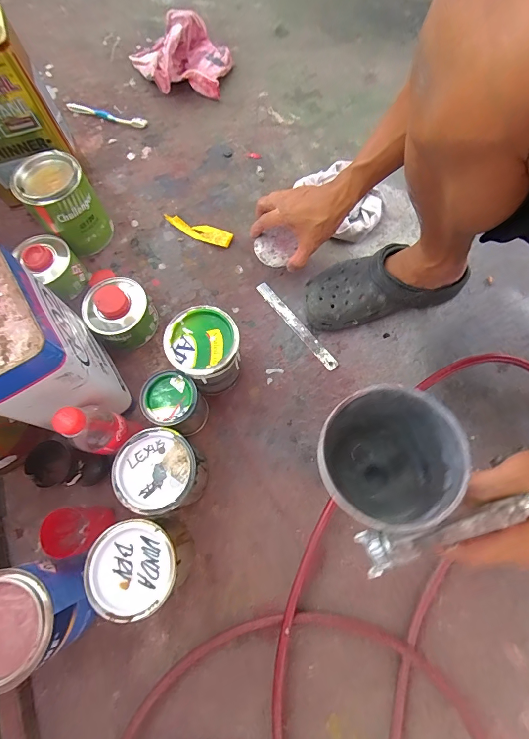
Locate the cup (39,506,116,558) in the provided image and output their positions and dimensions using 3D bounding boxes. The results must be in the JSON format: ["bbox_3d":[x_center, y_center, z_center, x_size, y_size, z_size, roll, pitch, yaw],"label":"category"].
[{"bbox_3d":[-0.240,0.209,0.475,0.051,0.097,0.055,-1,71,2],"label":"cup"}]

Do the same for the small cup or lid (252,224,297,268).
[{"bbox_3d":[0.019,-0.206,0.605,0.059,0.018,0.066,42,77,14],"label":"small cup or lid"}]

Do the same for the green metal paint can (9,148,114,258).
[{"bbox_3d":[-0.335,-0.277,0.623,0.099,0.133,0.094,-1,71,2],"label":"green metal paint can"}]

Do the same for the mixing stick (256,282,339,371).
[{"bbox_3d":[0.053,-0.075,0.610,0.020,0.007,0.192,-37,74,-10],"label":"mixing stick"}]

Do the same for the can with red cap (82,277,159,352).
[{"bbox_3d":[-0.232,-0.092,0.577,0.096,0.092,0.099,-31,73,-8],"label":"can with red cap"}]

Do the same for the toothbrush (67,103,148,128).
[{"bbox_3d":[-0.346,-0.554,0.783,0.207,0.011,0.021,20,73,9],"label":"toothbrush"}]

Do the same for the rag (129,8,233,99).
[{"bbox_3d":[-0.186,-0.691,0.795,0.219,0.079,0.232,-11,71,-2],"label":"rag"}]

